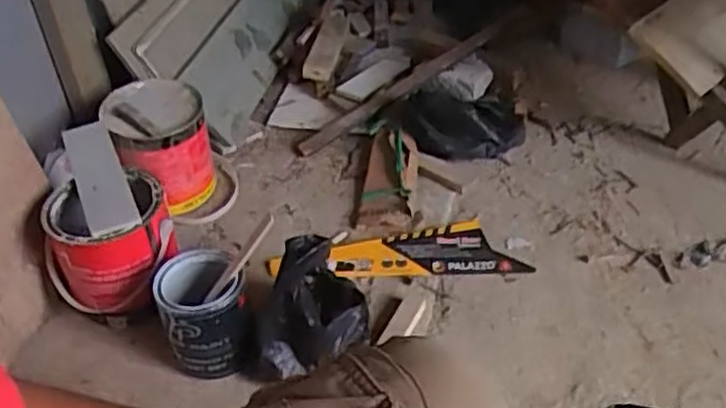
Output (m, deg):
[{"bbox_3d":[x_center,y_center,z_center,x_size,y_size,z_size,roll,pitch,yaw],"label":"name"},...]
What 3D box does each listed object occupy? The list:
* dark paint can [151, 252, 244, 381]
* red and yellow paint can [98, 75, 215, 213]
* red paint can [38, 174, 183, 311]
[{"bbox_3d":[-0.191,0.139,0.916,0.103,0.120,0.124,-15,41,-13],"label":"dark paint can"},{"bbox_3d":[-0.305,-0.082,1.146,0.142,0.162,0.179,-17,42,-16],"label":"red and yellow paint can"},{"bbox_3d":[-0.330,0.055,0.971,0.164,0.120,0.146,-15,41,-13],"label":"red paint can"}]

